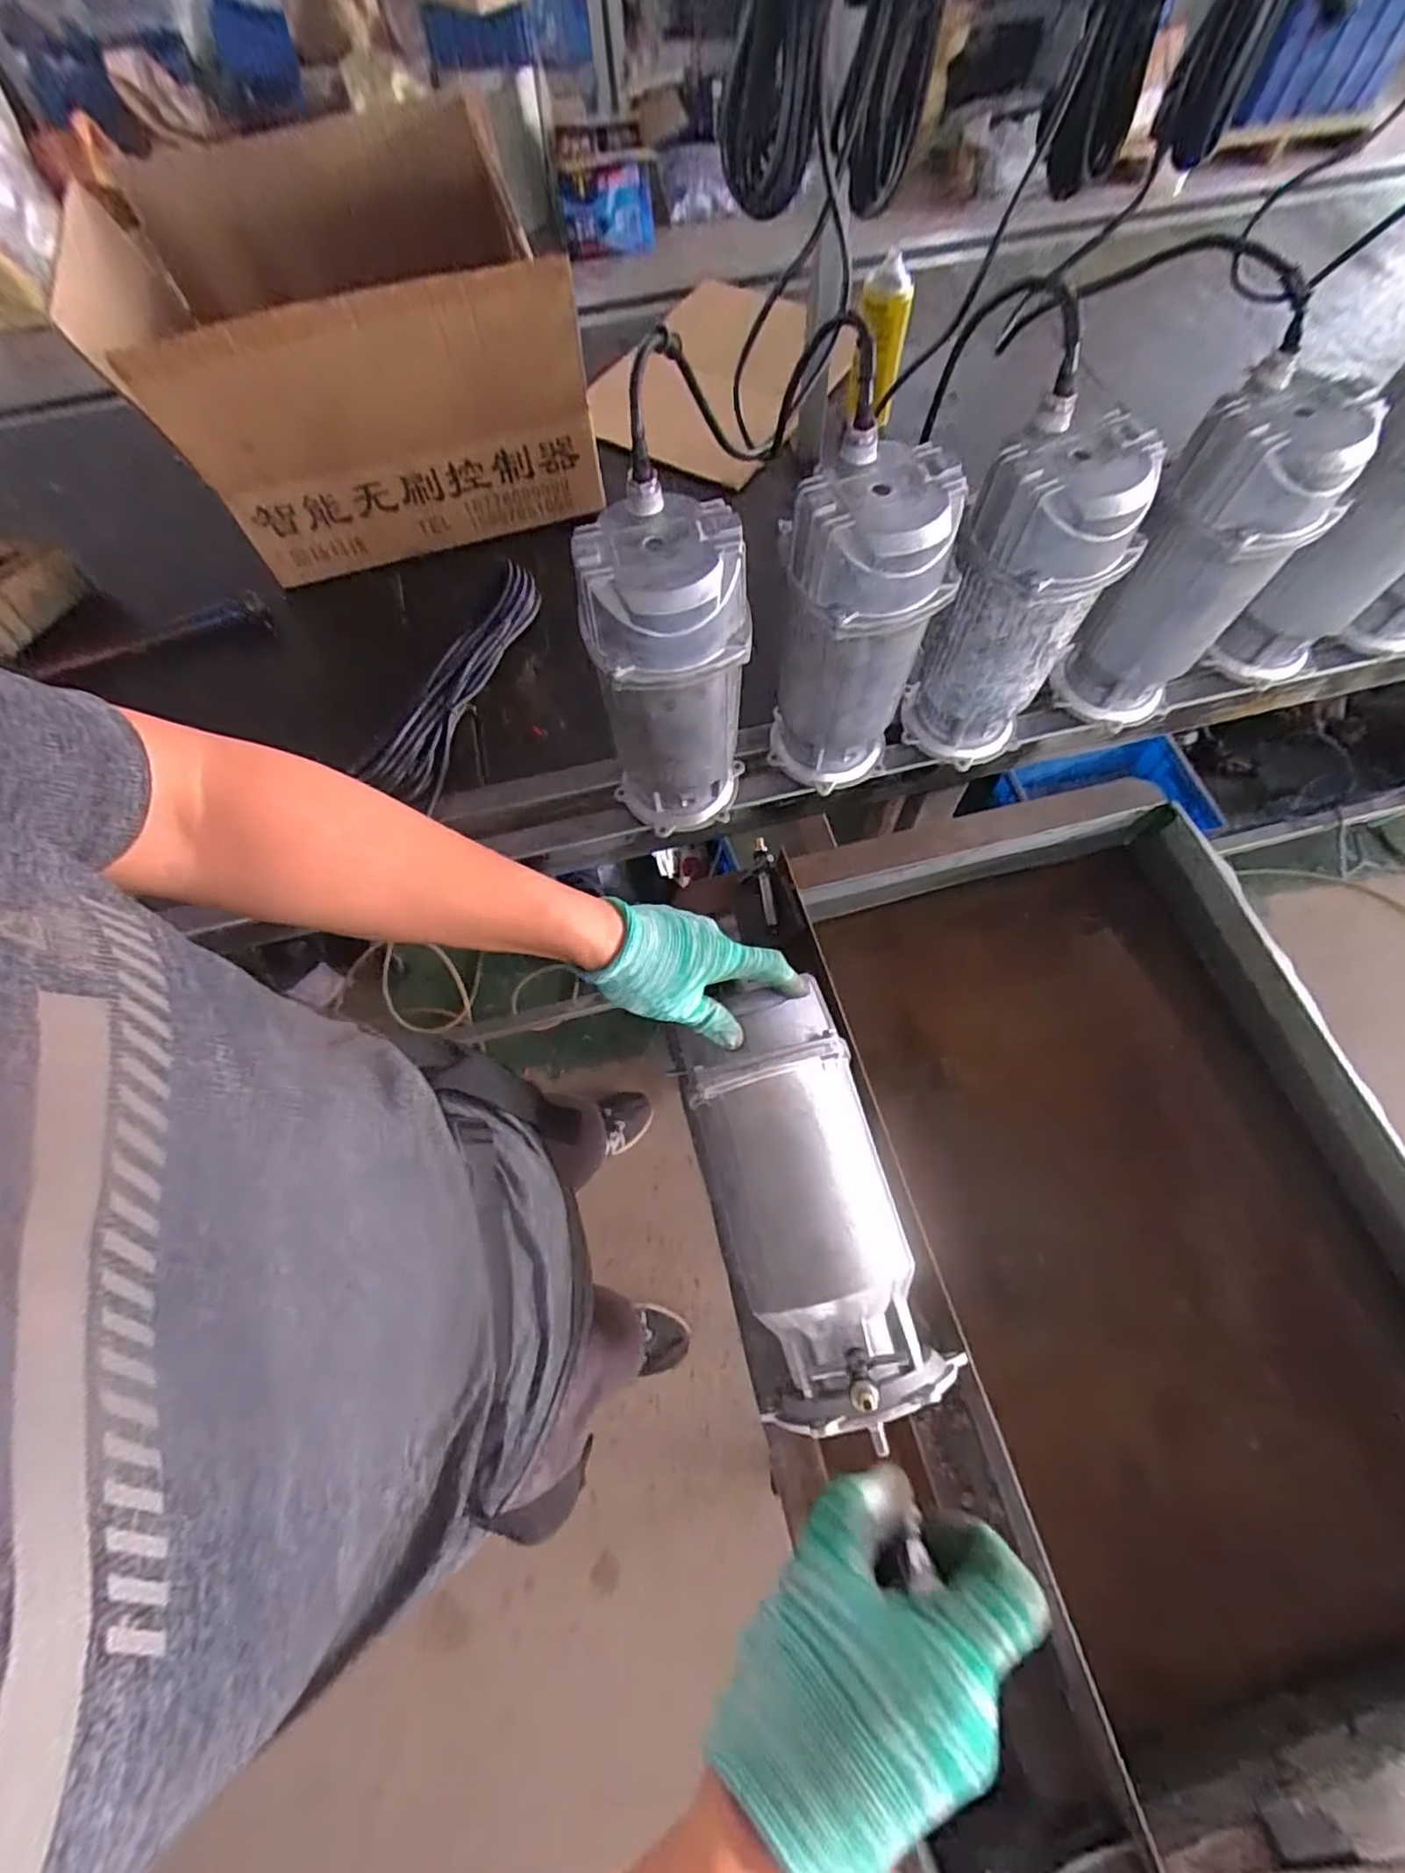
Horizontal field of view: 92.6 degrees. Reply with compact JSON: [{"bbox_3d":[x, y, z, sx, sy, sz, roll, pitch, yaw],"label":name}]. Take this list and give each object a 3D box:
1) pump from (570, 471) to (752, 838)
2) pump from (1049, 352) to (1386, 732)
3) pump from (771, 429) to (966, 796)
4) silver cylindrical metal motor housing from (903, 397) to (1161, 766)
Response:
[{"bbox_3d":[-0.028,-0.210,0.597,0.131,0.293,0.108,-4,66,0],"label":"pump"},{"bbox_3d":[0.458,-0.333,0.636,0.113,0.293,0.120,-34,69,-12],"label":"pump"},{"bbox_3d":[0.131,-0.264,0.615,0.116,0.292,0.126,-1,66,2],"label":"pump"},{"bbox_3d":[0.283,-0.289,0.622,0.107,0.290,0.122,-41,71,-15],"label":"silver cylindrical metal motor housing"}]

